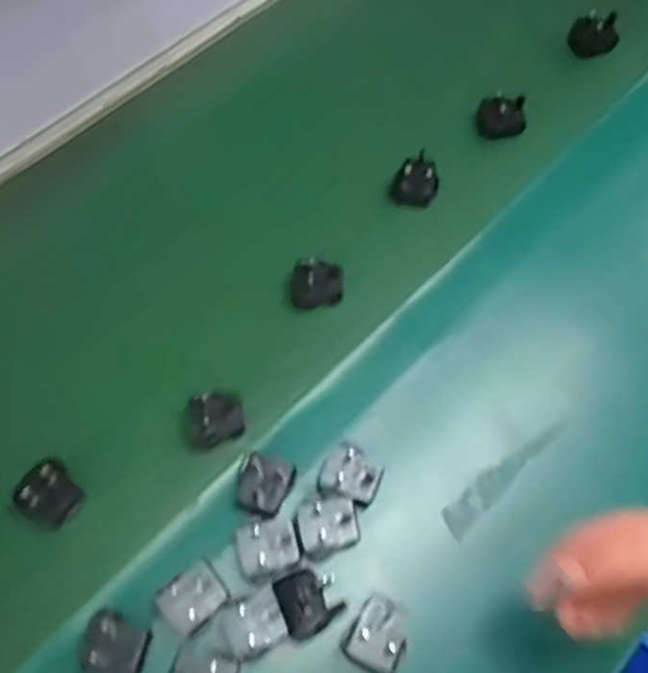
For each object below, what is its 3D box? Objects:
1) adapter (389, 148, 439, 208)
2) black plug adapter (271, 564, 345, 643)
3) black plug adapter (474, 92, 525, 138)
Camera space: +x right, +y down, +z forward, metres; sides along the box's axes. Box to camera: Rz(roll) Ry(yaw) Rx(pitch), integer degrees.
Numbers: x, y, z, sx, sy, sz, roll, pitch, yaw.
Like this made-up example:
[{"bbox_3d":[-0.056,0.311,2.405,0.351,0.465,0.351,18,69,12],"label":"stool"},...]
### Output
[{"bbox_3d":[0.096,-0.164,0.749,0.047,0.038,0.057,14,64,4],"label":"adapter"},{"bbox_3d":[-0.014,0.208,0.567,0.044,0.038,0.051,-28,68,-15],"label":"black plug adapter"},{"bbox_3d":[0.198,-0.246,0.800,0.052,0.045,0.035,-17,66,-11],"label":"black plug adapter"}]

